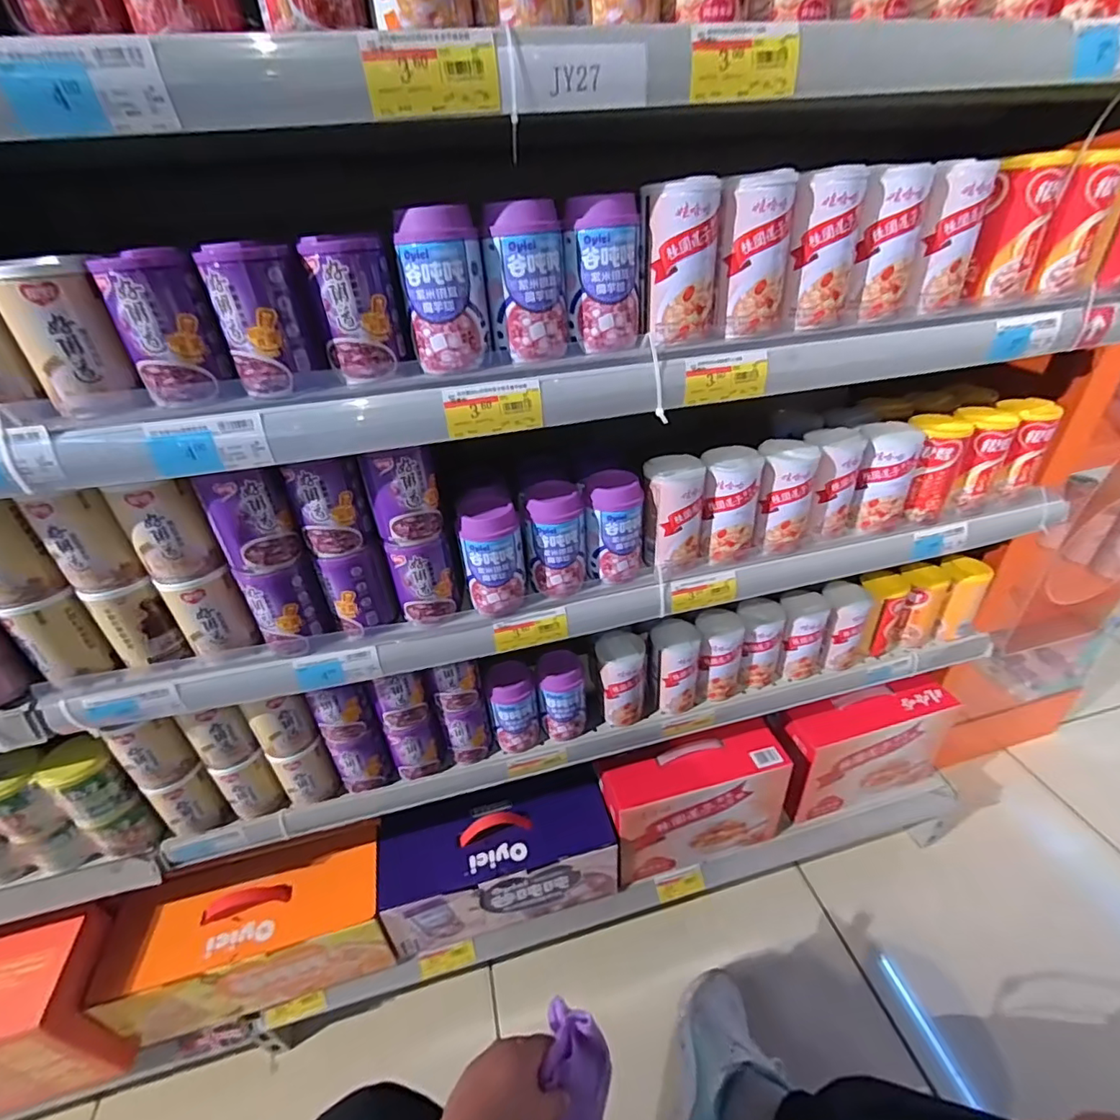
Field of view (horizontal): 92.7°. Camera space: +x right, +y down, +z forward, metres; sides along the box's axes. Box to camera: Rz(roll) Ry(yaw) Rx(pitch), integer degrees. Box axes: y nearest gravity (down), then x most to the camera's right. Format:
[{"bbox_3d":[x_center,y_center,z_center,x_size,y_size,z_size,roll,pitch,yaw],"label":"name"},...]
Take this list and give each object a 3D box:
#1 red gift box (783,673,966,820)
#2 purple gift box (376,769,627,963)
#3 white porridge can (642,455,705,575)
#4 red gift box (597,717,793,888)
[{"bbox_3d":[0.501,0.310,0.887,0.263,0.198,0.078,-11,35,-11],"label":"red gift box"},{"bbox_3d":[-0.090,0.453,0.817,0.331,0.145,0.132,-10,34,-9],"label":"purple gift box"},{"bbox_3d":[0.128,-0.048,0.592,0.065,0.116,0.063,3,34,9],"label":"white porridge can"},{"bbox_3d":[0.208,0.374,0.837,0.269,0.185,0.099,-10,34,-9],"label":"red gift box"}]

